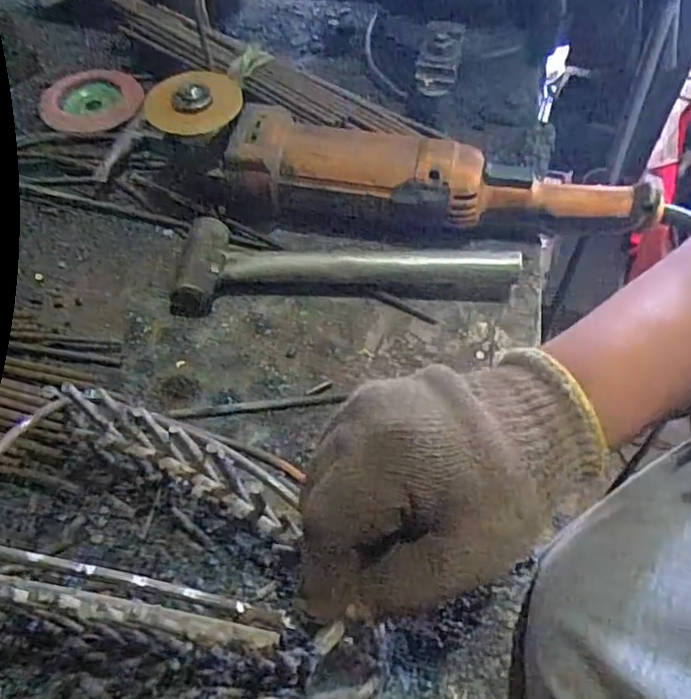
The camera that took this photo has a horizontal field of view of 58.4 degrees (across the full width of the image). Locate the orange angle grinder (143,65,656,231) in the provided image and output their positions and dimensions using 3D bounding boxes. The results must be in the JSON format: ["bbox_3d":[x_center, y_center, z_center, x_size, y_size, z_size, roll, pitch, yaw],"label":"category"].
[{"bbox_3d":[0.045,-0.134,0.457,0.368,0.080,0.065,9,55,6],"label":"orange angle grinder"}]

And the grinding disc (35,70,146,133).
[{"bbox_3d":[-0.241,-0.239,0.581,0.089,0.013,0.094,0,55,0],"label":"grinding disc"}]

